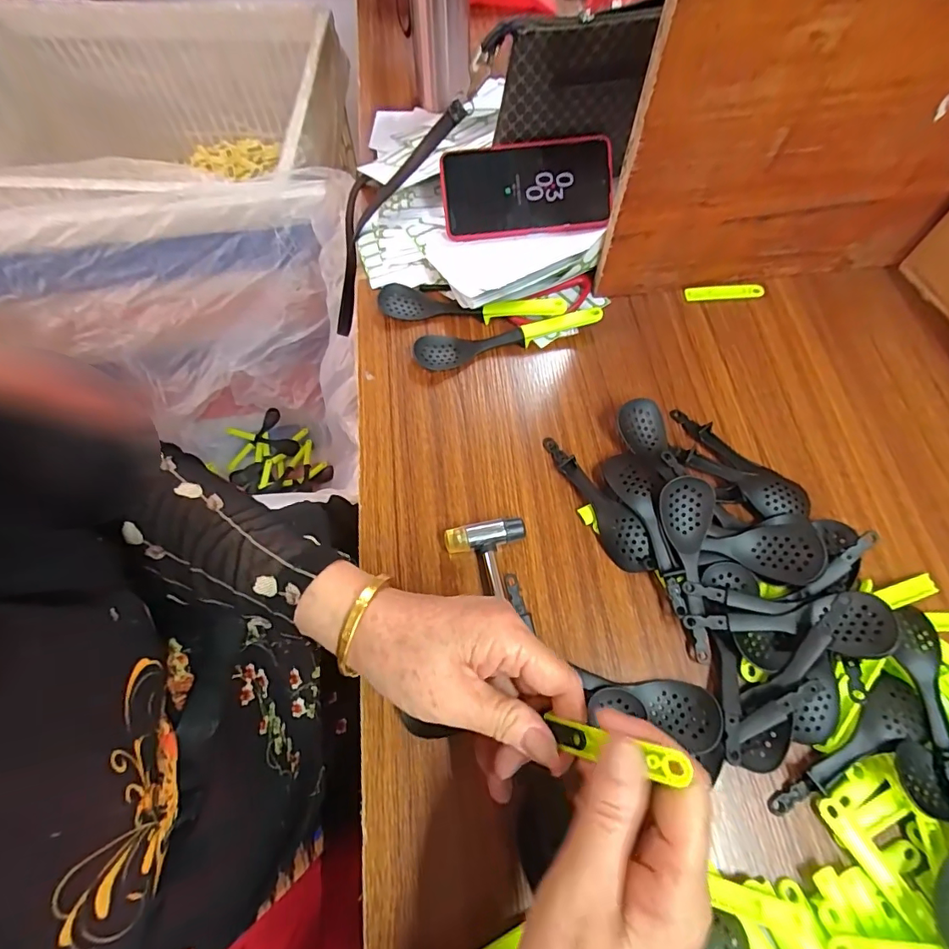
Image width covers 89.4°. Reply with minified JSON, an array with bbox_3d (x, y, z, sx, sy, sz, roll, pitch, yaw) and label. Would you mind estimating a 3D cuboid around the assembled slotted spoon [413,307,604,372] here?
[{"bbox_3d":[0.030,-0.132,0.448,0.173,0.025,0.032,-15,67,-7],"label":"assembled slotted spoon"}]

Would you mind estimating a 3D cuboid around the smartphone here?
[{"bbox_3d":[0.051,-0.280,0.471,0.162,0.013,0.084,-5,103,-1],"label":"smartphone"}]

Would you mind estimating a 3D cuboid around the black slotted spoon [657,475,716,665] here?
[{"bbox_3d":[0.161,0.067,0.349,0.038,0.013,0.129,-2,78,-1],"label":"black slotted spoon"}]

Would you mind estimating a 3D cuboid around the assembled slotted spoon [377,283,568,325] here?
[{"bbox_3d":[-0.005,-0.168,0.461,0.178,0.031,0.038,6,66,2],"label":"assembled slotted spoon"}]

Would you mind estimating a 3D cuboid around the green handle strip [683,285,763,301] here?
[{"bbox_3d":[0.249,-0.182,0.479,0.076,0.004,0.017,-2,76,4],"label":"green handle strip"}]

